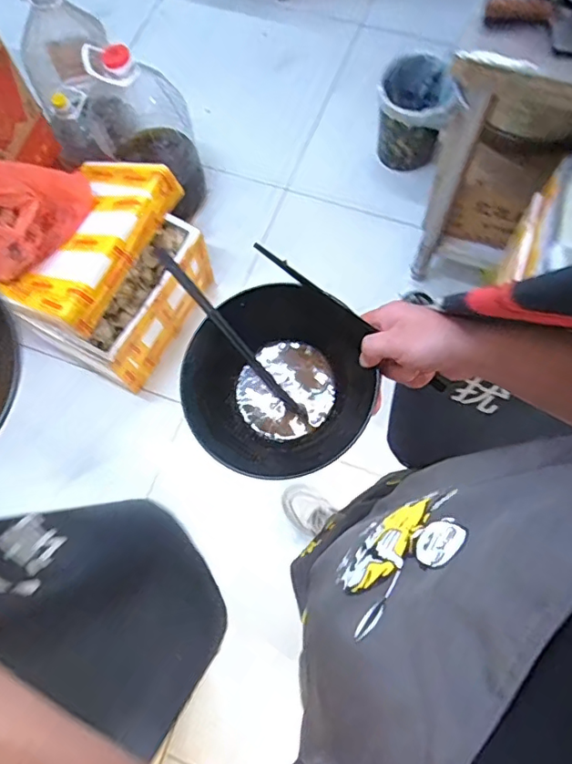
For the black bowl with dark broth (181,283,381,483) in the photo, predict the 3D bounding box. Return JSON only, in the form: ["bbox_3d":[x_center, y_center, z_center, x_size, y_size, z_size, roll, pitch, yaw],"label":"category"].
[{"bbox_3d":[-0.008,0.000,0.521,0.177,0.081,0.189,-1,69,2],"label":"black bowl with dark broth"}]

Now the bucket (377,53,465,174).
[{"bbox_3d":[0.381,-0.783,1.564,0.211,0.273,0.184,17,71,9],"label":"bucket"}]

